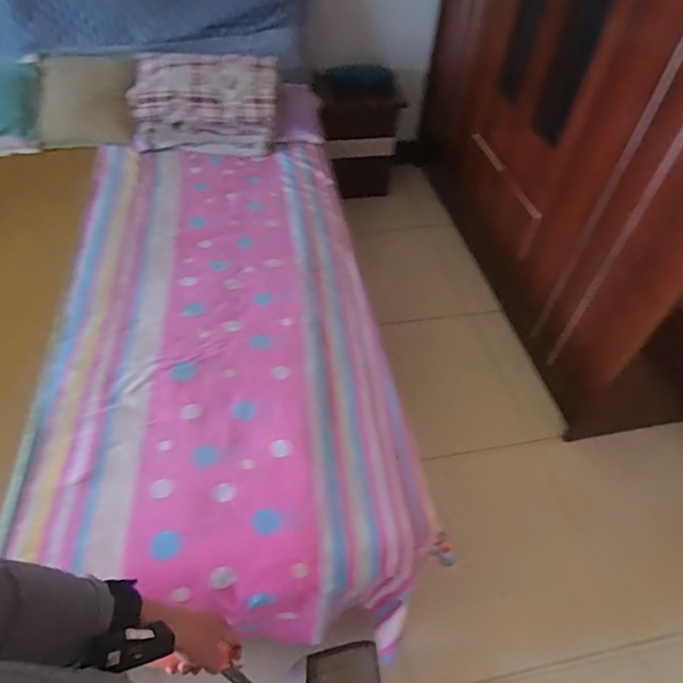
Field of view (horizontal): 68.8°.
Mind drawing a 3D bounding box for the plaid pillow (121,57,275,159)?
[{"bbox_3d":[-0.457,-0.797,1.697,0.488,0.247,0.211,-9,50,-11],"label":"plaid pillow"}]

